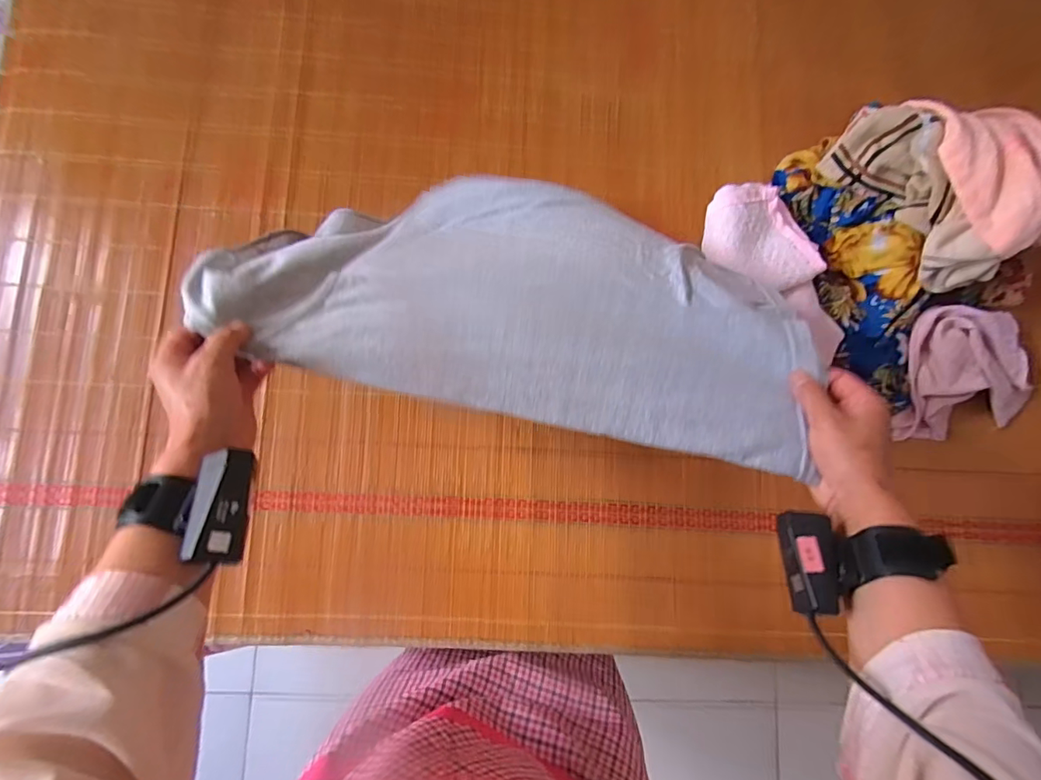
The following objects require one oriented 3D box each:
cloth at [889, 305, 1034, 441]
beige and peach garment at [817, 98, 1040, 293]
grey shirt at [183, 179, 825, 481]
[{"bbox_3d":[0.606,-0.014,0.642,0.185,0.060,0.180,9,80,-1],"label":"cloth"},{"bbox_3d":[0.560,-0.281,0.609,0.207,0.097,0.249,-34,85,-7],"label":"beige and peach garment"},{"bbox_3d":[-0.012,-0.119,0.504,0.570,0.067,0.340,10,56,3],"label":"grey shirt"}]

